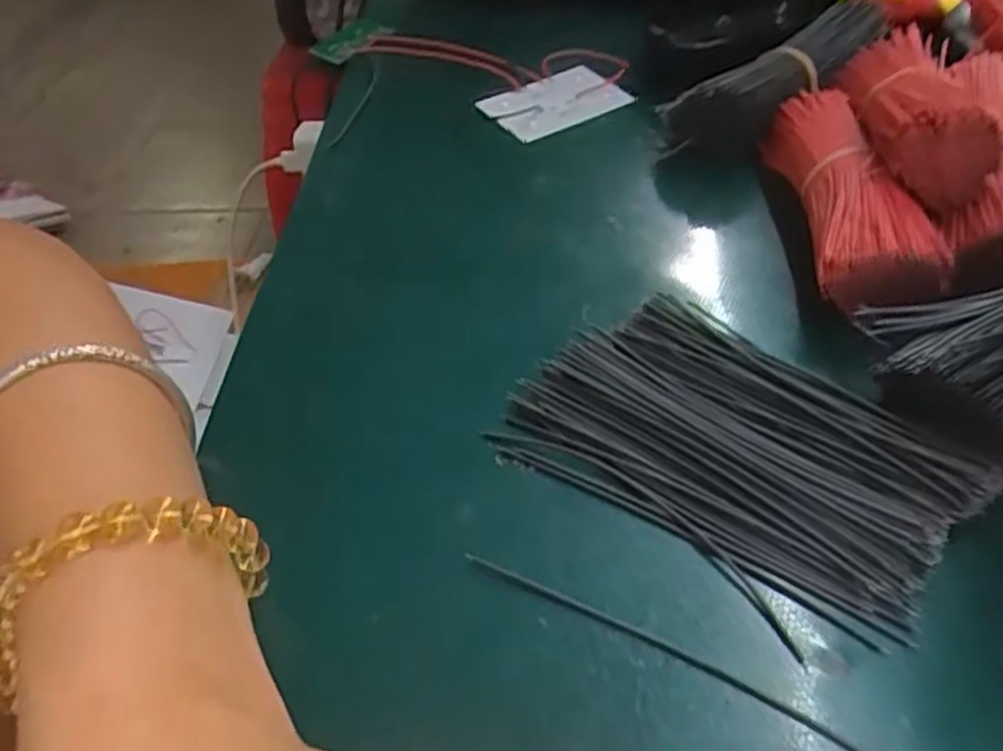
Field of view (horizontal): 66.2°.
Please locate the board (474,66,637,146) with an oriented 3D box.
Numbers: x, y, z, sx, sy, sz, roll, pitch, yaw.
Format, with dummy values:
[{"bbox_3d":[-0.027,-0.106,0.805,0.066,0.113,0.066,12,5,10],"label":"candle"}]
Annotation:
[{"bbox_3d":[0.026,-0.147,0.404,0.076,0.008,0.043,-30,51,-25],"label":"board"}]

